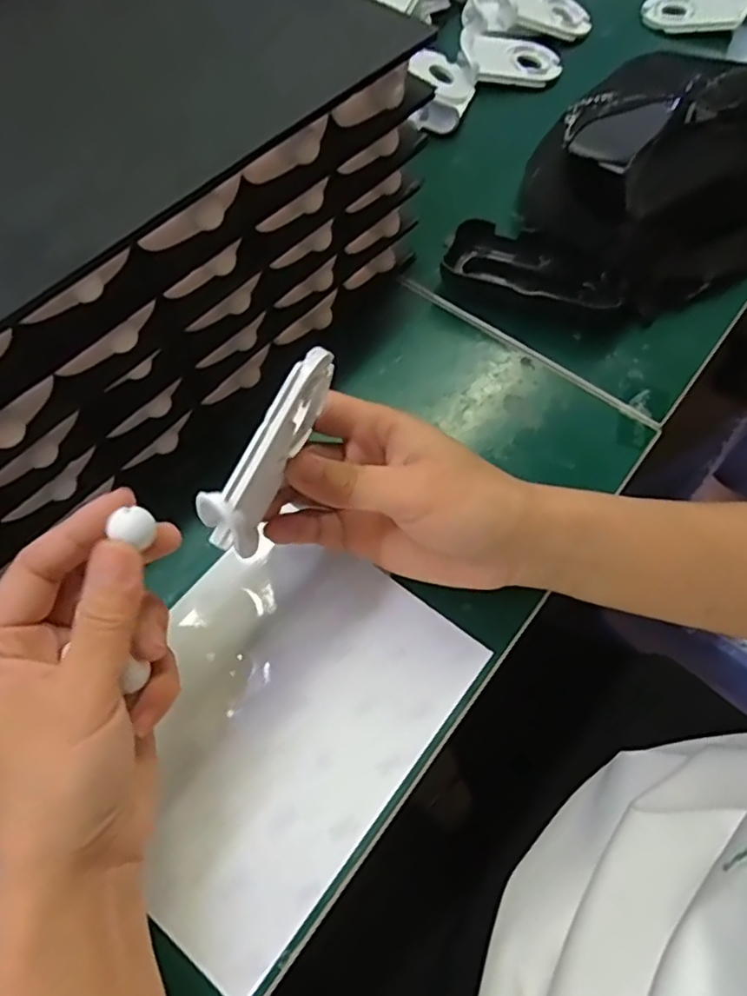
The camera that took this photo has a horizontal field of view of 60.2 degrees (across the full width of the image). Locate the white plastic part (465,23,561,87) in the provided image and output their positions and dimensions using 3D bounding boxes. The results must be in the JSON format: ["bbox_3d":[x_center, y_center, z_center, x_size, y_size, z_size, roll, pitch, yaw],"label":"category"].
[{"bbox_3d":[0.113,-0.366,0.531,0.081,0.018,0.066,-1,63,-2],"label":"white plastic part"}]

